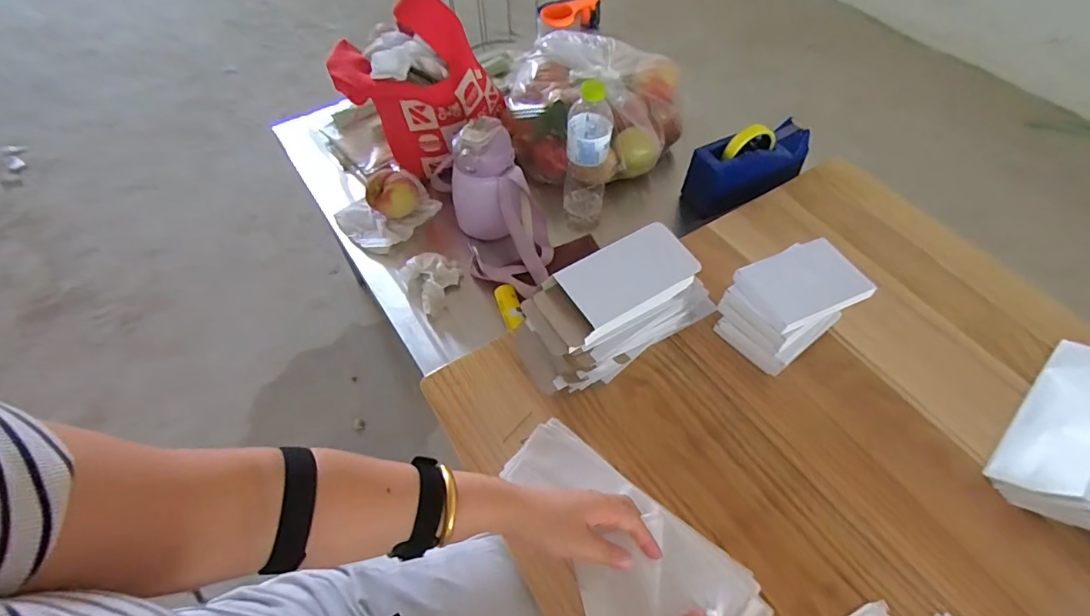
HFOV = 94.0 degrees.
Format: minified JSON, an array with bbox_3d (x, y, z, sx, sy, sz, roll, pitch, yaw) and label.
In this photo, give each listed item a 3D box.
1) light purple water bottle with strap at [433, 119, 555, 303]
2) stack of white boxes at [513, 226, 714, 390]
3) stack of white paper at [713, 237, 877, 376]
[{"bbox_3d":[-0.069,-0.146,0.755,0.120,0.182,0.188,-25,58,-16],"label":"light purple water bottle with strap"},{"bbox_3d":[0.090,-0.008,0.610,0.254,0.149,0.109,-25,58,-16],"label":"stack of white boxes"},{"bbox_3d":[0.286,-0.005,0.600,0.126,0.105,0.103,-29,60,-18],"label":"stack of white paper"}]

